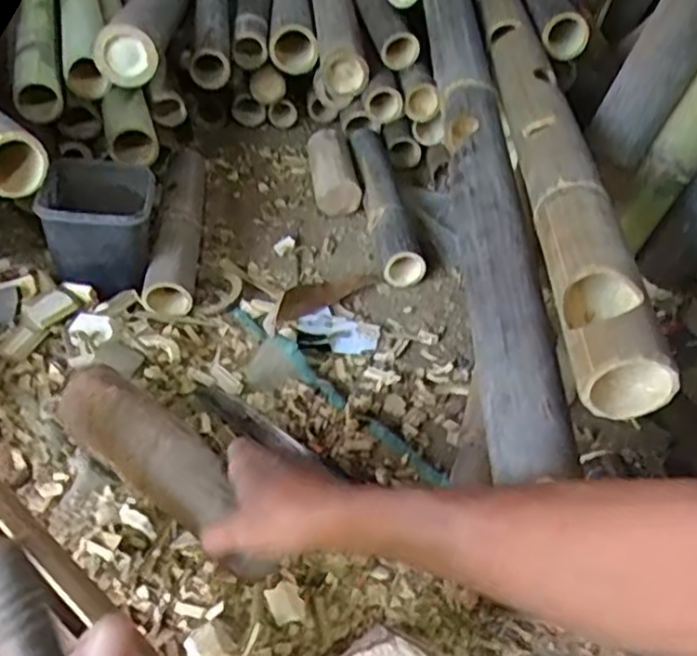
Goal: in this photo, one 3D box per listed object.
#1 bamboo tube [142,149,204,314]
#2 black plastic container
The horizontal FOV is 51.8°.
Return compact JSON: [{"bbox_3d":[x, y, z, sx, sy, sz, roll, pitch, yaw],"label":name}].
[{"bbox_3d":[-0.206,-0.123,0.872,0.050,0.051,0.287,1,43,-7],"label":"bamboo tube"},{"bbox_3d":[-0.273,-0.114,0.795,0.117,0.097,0.126,-1,43,-8],"label":"black plastic container"}]

